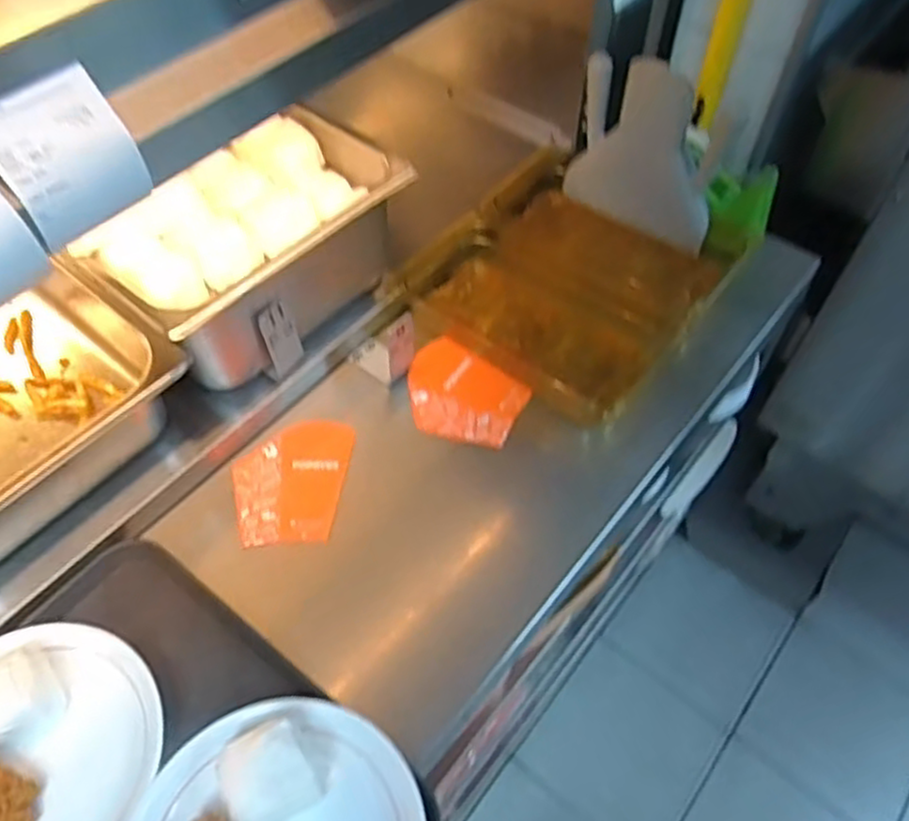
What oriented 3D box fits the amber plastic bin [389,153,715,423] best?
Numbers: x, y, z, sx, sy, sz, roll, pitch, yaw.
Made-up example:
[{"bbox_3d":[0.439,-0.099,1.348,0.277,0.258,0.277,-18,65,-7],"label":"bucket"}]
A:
[{"bbox_3d":[0.130,-0.155,0.883,0.320,0.061,0.319,36,63,23],"label":"amber plastic bin"}]

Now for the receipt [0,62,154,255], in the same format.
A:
[{"bbox_3d":[-0.240,-0.158,0.448,0.079,0.083,0.012,-40,25,-27],"label":"receipt"}]

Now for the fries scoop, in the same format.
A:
[{"bbox_3d":[0.234,-0.307,0.883,0.199,0.195,0.047,36,63,23],"label":"fries scoop"}]

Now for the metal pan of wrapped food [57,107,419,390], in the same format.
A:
[{"bbox_3d":[-0.213,-0.174,0.783,0.208,0.132,0.320,34,62,22],"label":"metal pan of wrapped food"}]

